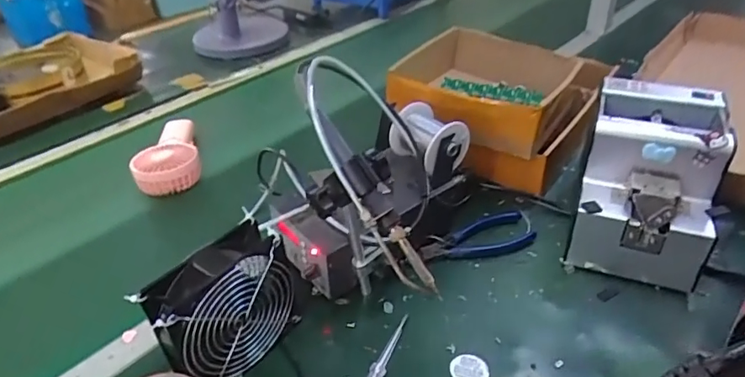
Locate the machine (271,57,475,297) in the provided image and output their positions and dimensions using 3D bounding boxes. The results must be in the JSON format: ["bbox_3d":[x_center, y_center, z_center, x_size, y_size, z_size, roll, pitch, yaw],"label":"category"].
[{"bbox_3d":[-0.006,-0.005,0.530,0.177,0.219,0.244,9,38,16],"label":"machine"}]

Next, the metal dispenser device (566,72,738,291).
[{"bbox_3d":[0.288,-0.010,0.565,0.131,0.140,0.168,11,38,18],"label":"metal dispenser device"}]

